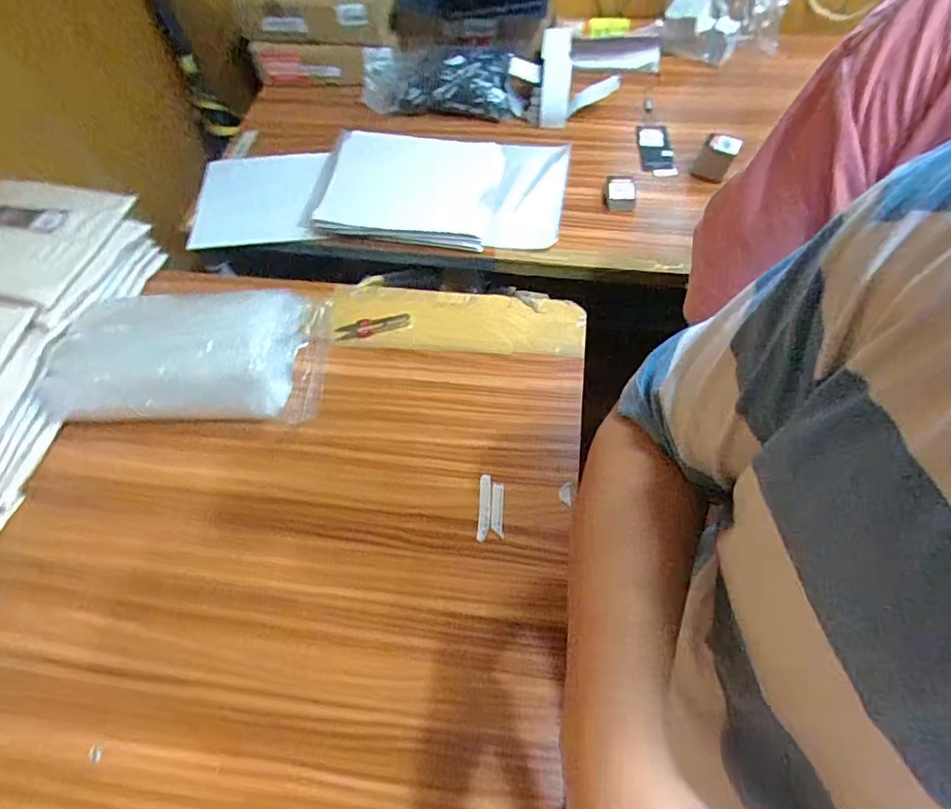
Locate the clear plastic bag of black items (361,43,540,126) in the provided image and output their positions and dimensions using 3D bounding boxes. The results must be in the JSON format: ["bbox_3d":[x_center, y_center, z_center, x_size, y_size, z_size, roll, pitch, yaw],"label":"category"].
[{"bbox_3d":[-0.044,-0.581,0.947,0.309,0.085,0.114,2,62,4],"label":"clear plastic bag of black items"}]

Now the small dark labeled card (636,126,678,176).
[{"bbox_3d":[0.309,-0.437,0.898,0.057,0.009,0.135,0,62,3],"label":"small dark labeled card"}]

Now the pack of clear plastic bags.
[{"bbox_3d":[-0.363,-0.074,0.673,0.311,0.096,0.173,-1,62,2],"label":"pack of clear plastic bags"}]

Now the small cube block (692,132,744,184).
[{"bbox_3d":[0.383,-0.392,0.833,0.056,0.064,0.043,23,65,14],"label":"small cube block"}]

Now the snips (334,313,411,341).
[{"bbox_3d":[-0.143,-0.109,0.729,0.104,0.007,0.027,-9,62,-2],"label":"snips"}]

